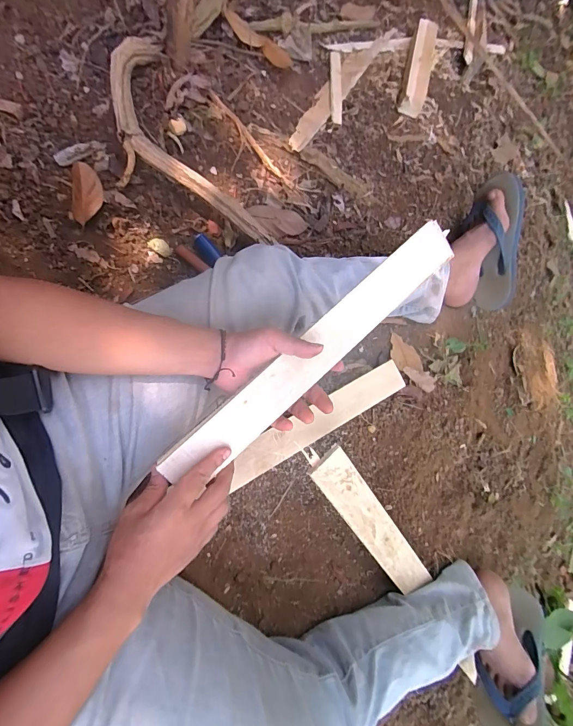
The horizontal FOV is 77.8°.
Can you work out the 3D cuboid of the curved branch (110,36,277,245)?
[{"bbox_3d":[-0.176,-0.333,0.568,0.183,0.042,0.383,-37,93,-11],"label":"curved branch"}]

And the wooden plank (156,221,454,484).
[{"bbox_3d":[0.038,-0.014,0.407,0.418,0.026,0.054,-40,79,-8],"label":"wooden plank"}]

